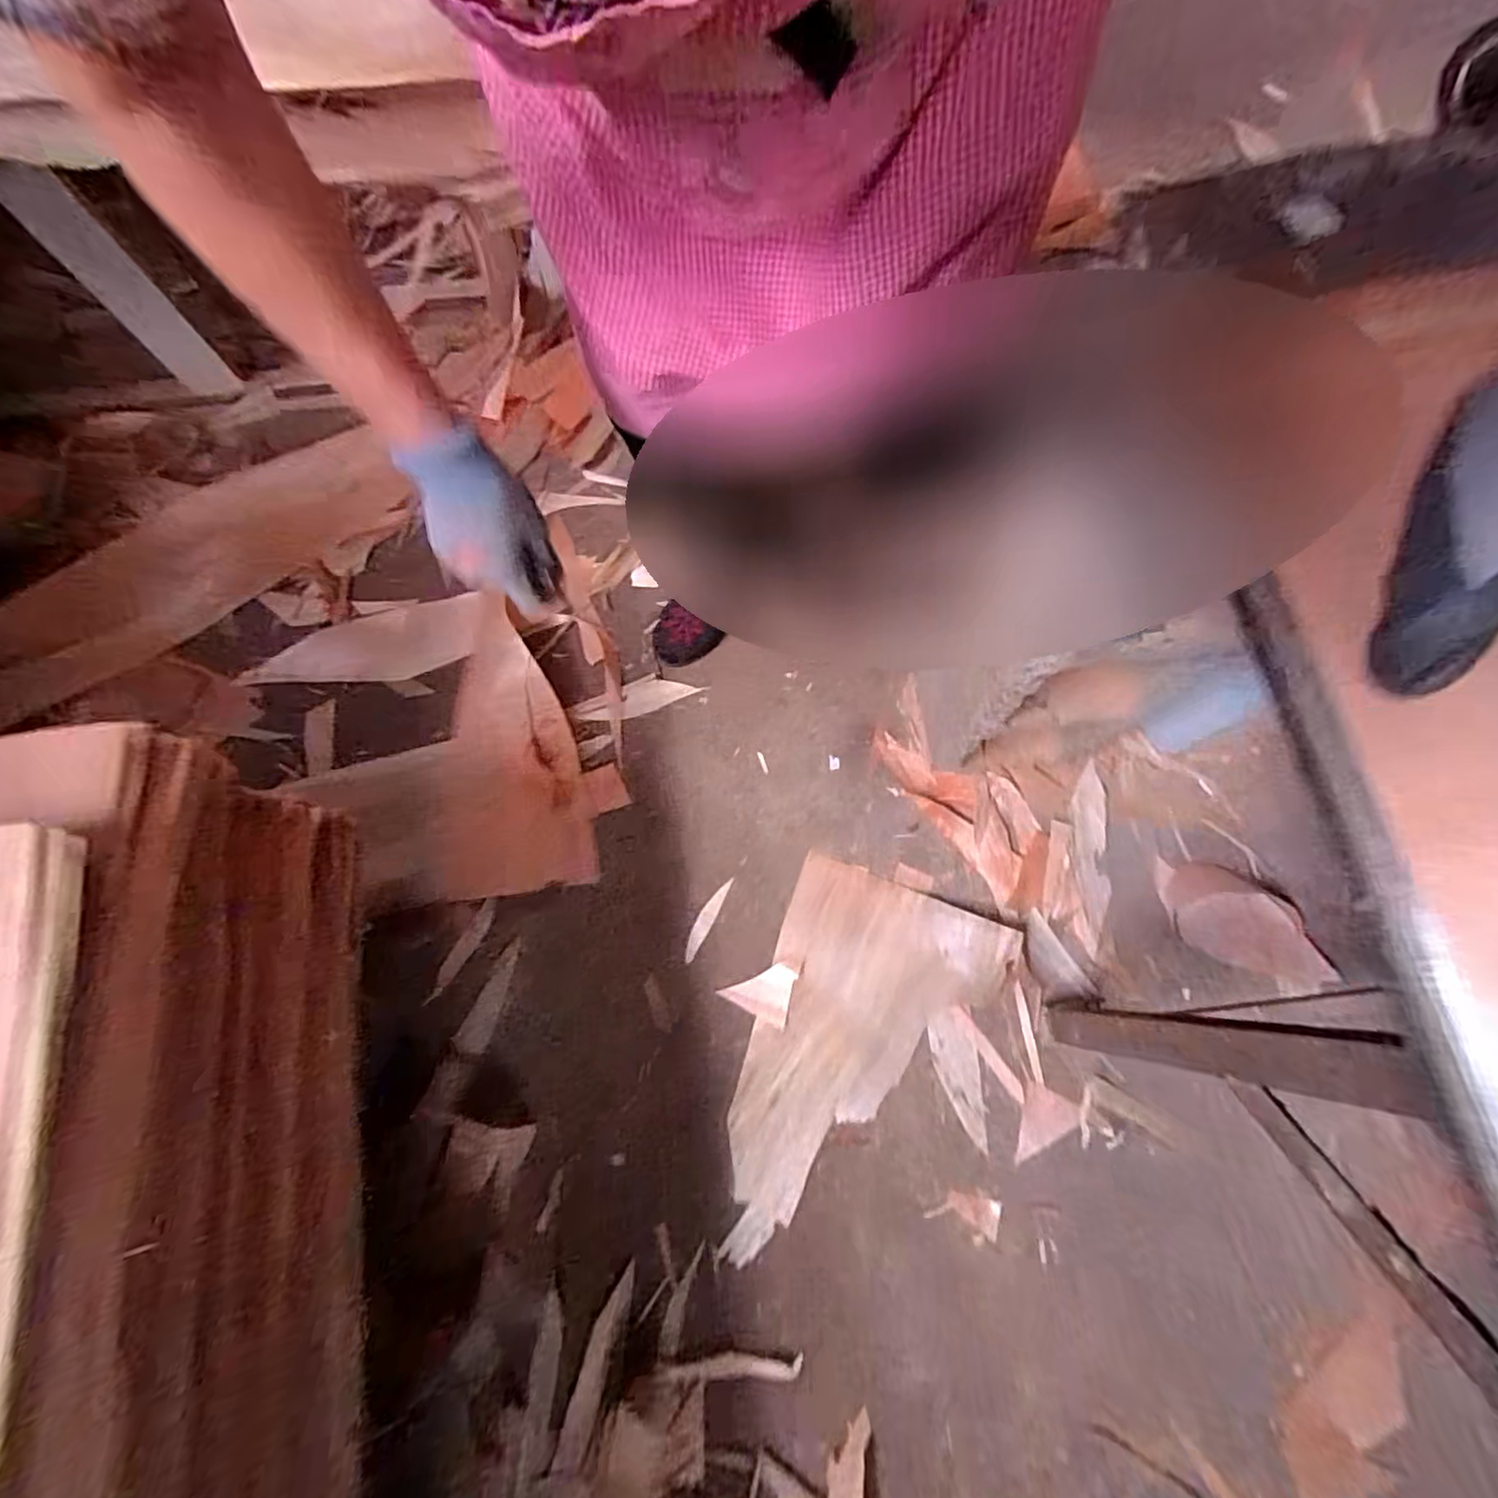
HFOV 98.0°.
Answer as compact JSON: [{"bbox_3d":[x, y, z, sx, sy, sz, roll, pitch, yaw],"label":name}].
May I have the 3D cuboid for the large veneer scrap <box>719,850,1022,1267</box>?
[{"bbox_3d":[0.129,0.384,0.796,0.266,0.032,0.450,21,74,7],"label":"large veneer scrap"}]

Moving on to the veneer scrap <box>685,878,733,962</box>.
[{"bbox_3d":[-0.058,0.226,0.869,0.019,0.004,0.117,27,74,8],"label":"veneer scrap"}]

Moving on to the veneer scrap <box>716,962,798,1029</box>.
[{"bbox_3d":[0.016,0.307,0.840,0.086,0.004,0.069,24,74,7],"label":"veneer scrap"}]

